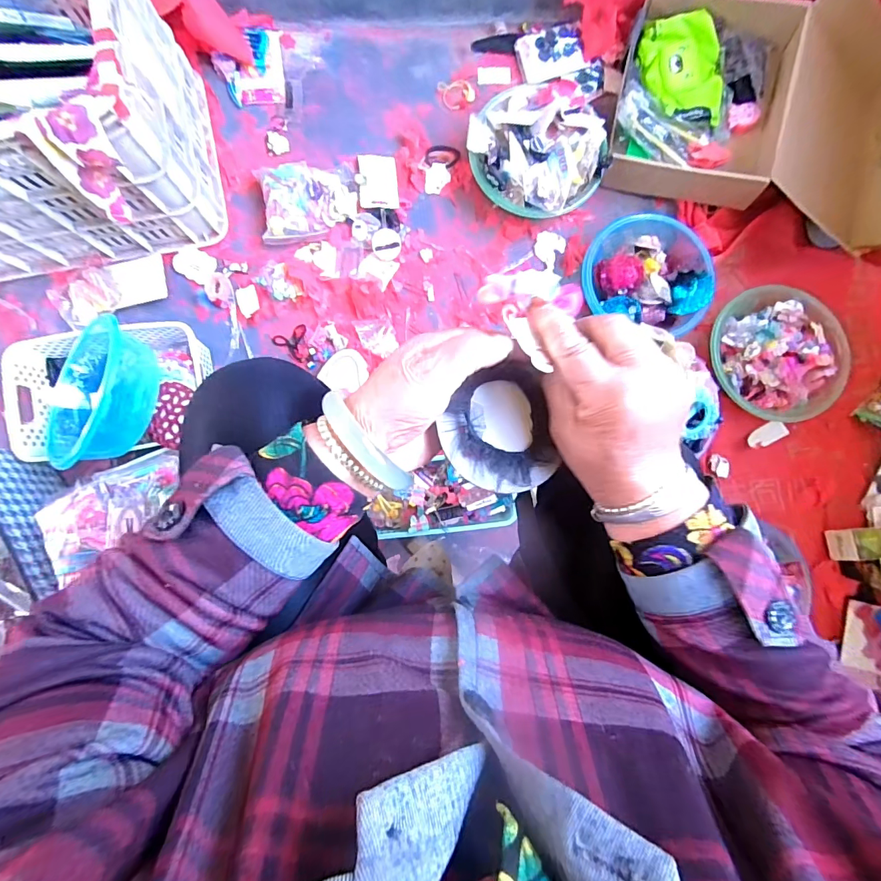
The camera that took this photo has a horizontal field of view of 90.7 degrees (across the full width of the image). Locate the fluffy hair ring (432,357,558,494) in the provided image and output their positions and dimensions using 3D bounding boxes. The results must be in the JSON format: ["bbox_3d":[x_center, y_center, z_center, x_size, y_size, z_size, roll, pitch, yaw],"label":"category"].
[{"bbox_3d":[0.037,-0.009,0.280,0.070,0.018,0.084,-8,86,-2],"label":"fluffy hair ring"}]

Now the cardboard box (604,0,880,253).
[{"bbox_3d":[0.631,-0.592,0.816,0.599,0.138,0.366,14,86,0],"label":"cardboard box"}]

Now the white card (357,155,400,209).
[{"bbox_3d":[-0.113,-0.474,0.798,0.070,0.007,0.112,-4,77,-6],"label":"white card"}]

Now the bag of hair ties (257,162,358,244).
[{"bbox_3d":[-0.237,-0.424,0.781,0.168,0.051,0.119,-5,86,-1],"label":"bag of hair ties"}]

